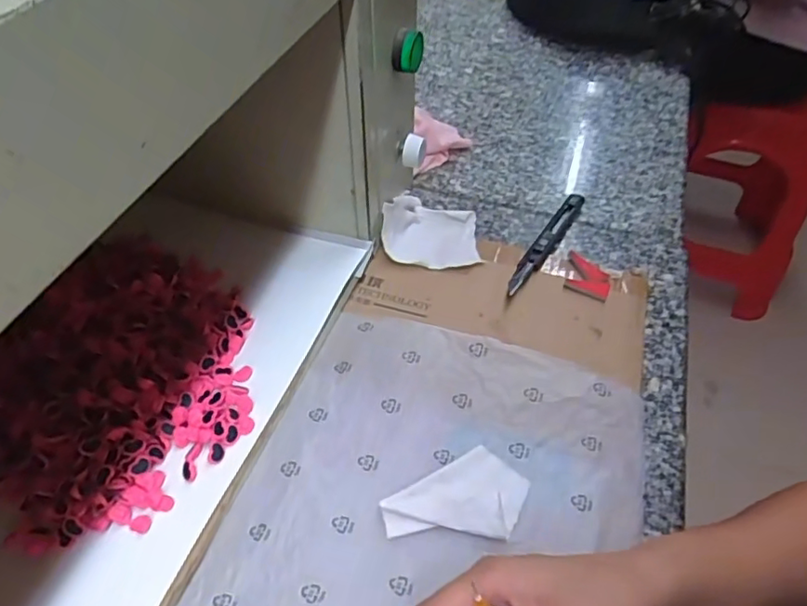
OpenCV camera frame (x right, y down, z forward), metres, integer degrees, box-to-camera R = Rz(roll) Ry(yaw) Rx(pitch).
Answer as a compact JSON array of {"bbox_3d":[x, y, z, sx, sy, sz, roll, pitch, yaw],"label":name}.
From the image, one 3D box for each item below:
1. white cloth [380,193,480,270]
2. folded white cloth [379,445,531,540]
[{"bbox_3d":[0.023,-0.065,0.491,0.076,0.027,0.071,3,49,1],"label":"white cloth"},{"bbox_3d":[0.033,0.115,0.342,0.082,0.004,0.049,-23,53,-20],"label":"folded white cloth"}]

